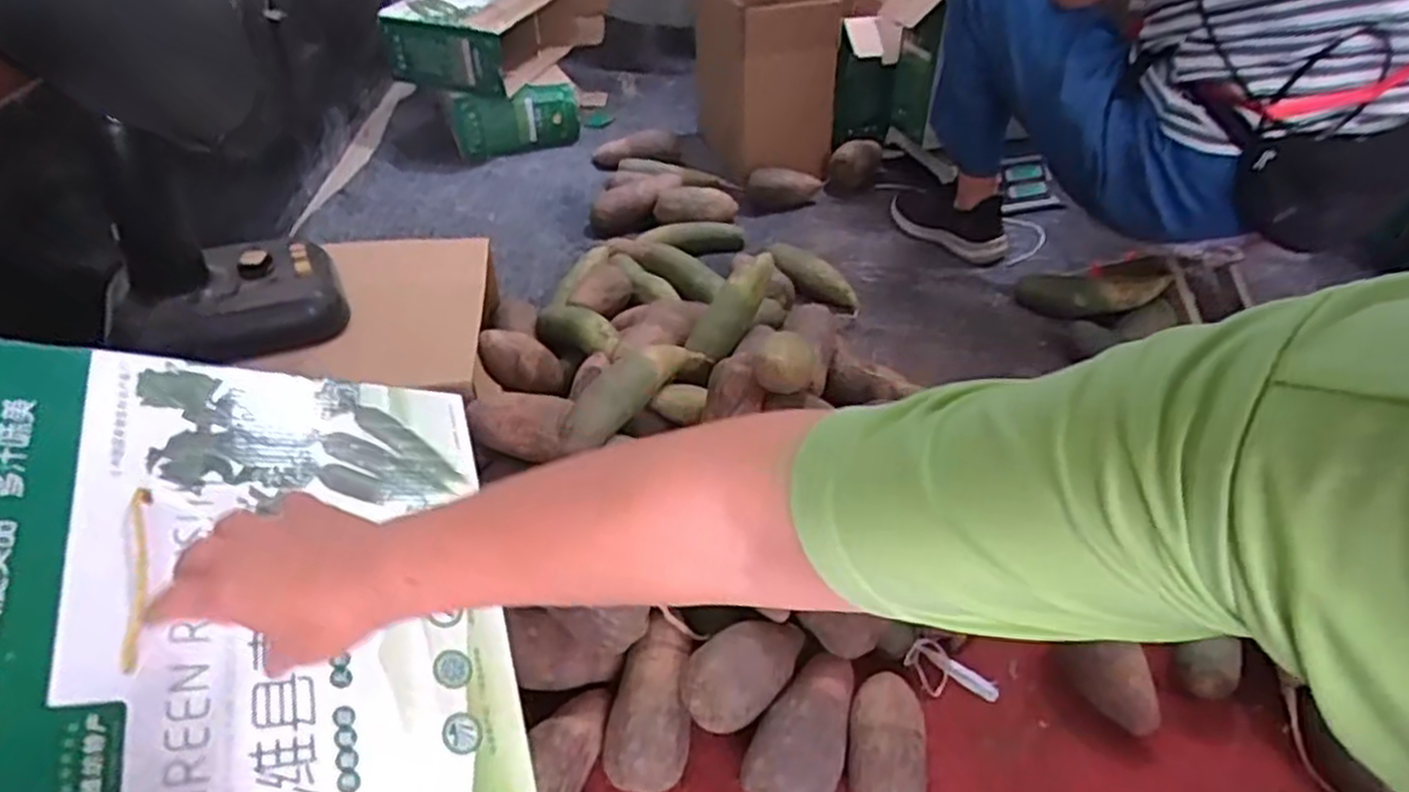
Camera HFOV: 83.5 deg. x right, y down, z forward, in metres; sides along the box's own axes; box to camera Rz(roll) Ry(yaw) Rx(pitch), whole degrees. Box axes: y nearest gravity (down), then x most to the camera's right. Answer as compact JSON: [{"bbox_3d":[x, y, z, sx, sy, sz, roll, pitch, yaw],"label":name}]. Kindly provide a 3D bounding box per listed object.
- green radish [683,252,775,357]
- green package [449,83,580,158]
[{"bbox_3d":[0.040,-0.114,1.009,0.044,0.054,0.188,24,66,26],"label":"green radish"},{"bbox_3d":[-0.403,-0.602,1.709,0.265,0.125,0.060,-16,43,-18],"label":"green package"}]

